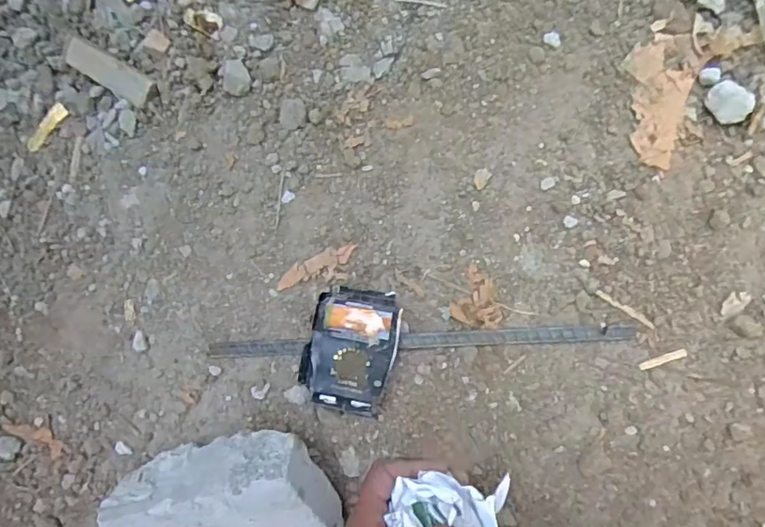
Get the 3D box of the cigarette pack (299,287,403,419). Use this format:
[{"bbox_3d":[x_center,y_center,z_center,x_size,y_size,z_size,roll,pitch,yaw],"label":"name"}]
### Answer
[{"bbox_3d":[-0.029,0.077,0.492,0.078,0.027,0.110,17,89,8],"label":"cigarette pack"}]

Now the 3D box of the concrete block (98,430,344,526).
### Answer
[{"bbox_3d":[-0.144,0.214,0.477,0.204,0.091,0.111,-17,85,6],"label":"concrete block"}]

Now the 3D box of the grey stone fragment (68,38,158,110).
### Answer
[{"bbox_3d":[-0.270,-0.189,0.544,0.101,0.014,0.029,31,91,8],"label":"grey stone fragment"}]

